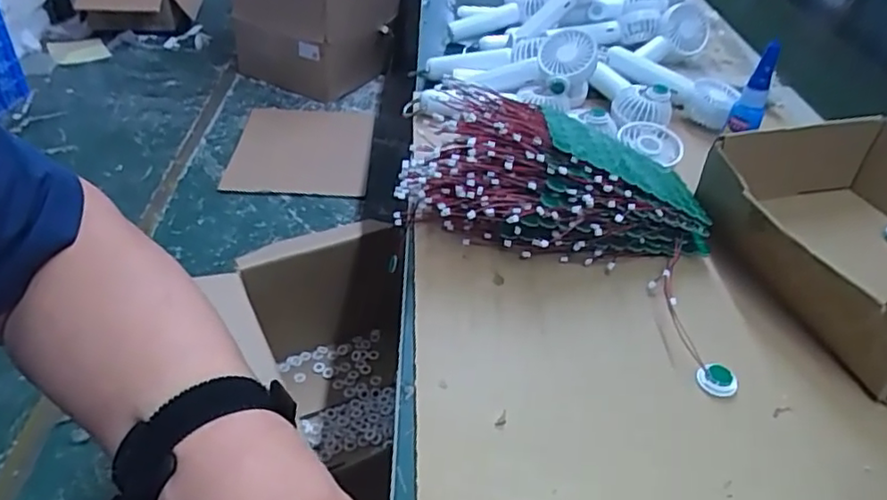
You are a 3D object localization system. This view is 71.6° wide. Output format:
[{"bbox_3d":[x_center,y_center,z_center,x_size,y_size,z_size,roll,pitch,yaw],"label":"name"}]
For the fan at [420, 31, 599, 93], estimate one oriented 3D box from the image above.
[{"bbox_3d":[0.065,-0.193,0.643,0.186,0.039,0.091,8,37,31],"label":"fan"}]

